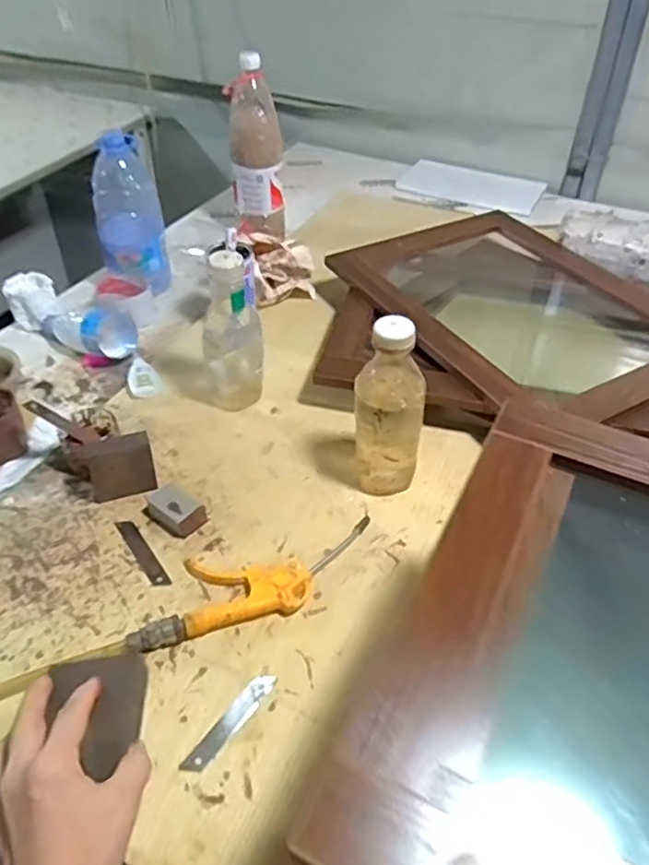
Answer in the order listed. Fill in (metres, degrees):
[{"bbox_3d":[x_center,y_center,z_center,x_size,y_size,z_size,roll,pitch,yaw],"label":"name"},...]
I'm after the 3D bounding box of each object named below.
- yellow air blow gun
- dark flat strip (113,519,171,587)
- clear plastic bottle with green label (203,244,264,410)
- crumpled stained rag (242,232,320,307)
[{"bbox_3d":[-0.063,0.143,0.634,0.244,0.024,0.080,-12,45,-15],"label":"yellow air blow gun"},{"bbox_3d":[-0.186,0.122,0.670,0.017,0.004,0.097,-25,49,-26],"label":"dark flat strip"},{"bbox_3d":[-0.109,-0.116,0.785,0.065,0.208,0.057,-4,43,-6],"label":"clear plastic bottle with green label"},{"bbox_3d":[-0.067,-0.261,1.040,0.110,0.069,0.135,-8,43,-10],"label":"crumpled stained rag"}]

